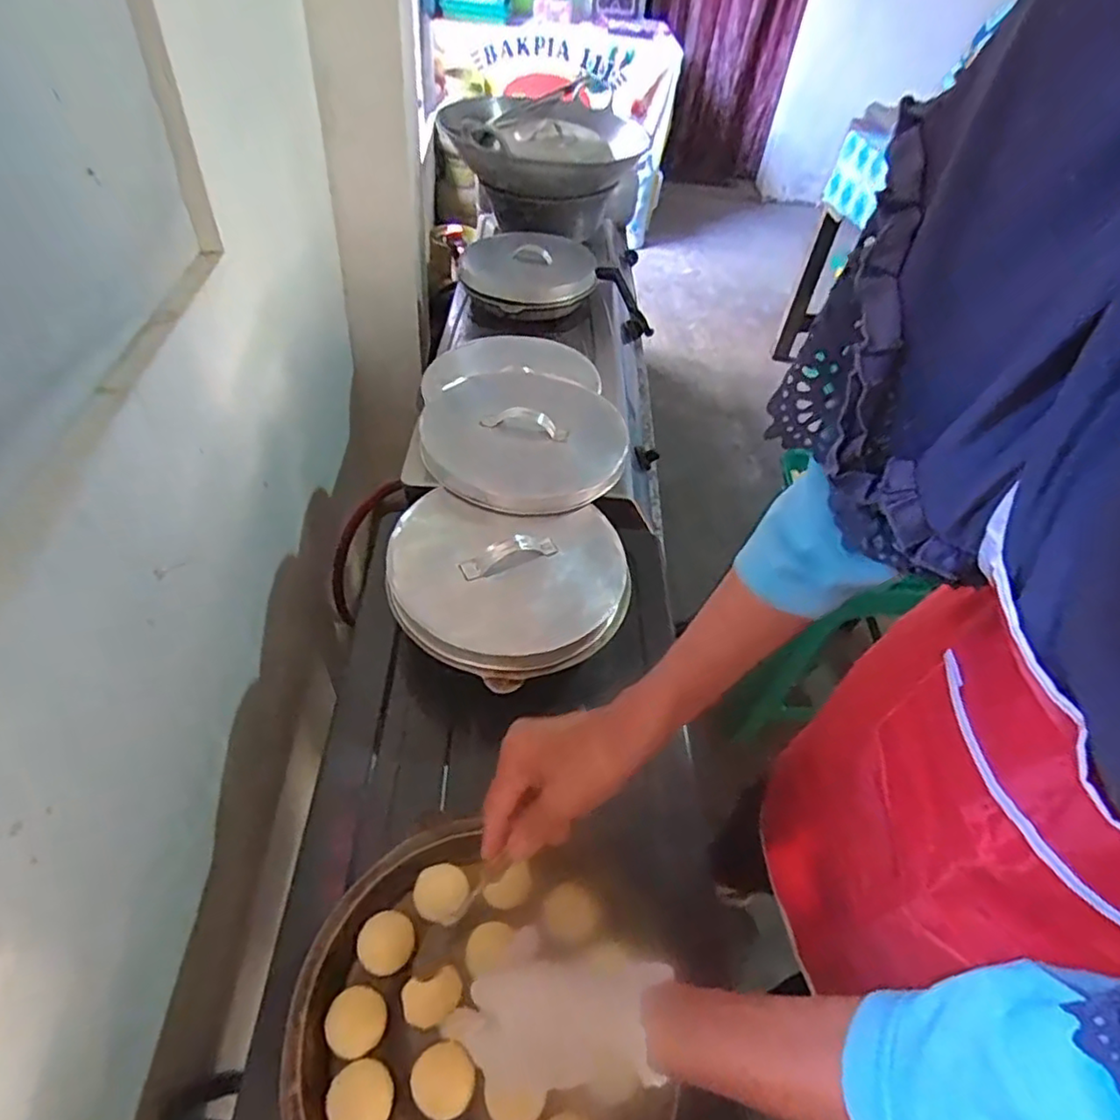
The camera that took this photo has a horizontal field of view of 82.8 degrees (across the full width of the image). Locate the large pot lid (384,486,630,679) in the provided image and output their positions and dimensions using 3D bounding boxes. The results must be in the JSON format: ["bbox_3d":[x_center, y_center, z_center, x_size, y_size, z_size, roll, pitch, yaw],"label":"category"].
[{"bbox_3d":[-0.053,0.018,0.690,0.251,0.043,0.217,4,49,-5],"label":"large pot lid"}]

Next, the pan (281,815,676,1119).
[{"bbox_3d":[-0.056,0.330,0.452,0.247,0.049,0.252,2,48,-3],"label":"pan"}]

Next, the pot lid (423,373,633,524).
[{"bbox_3d":[-0.050,-0.167,0.812,0.247,0.039,0.264,2,48,-3],"label":"pot lid"}]

